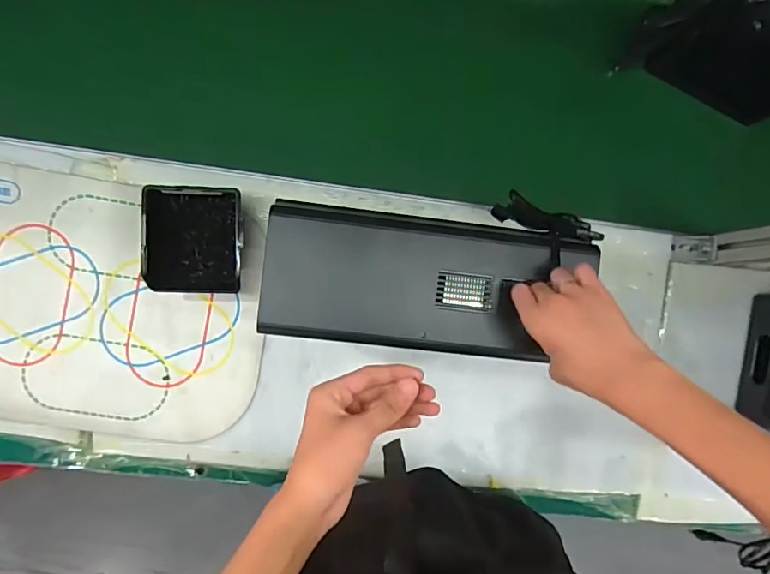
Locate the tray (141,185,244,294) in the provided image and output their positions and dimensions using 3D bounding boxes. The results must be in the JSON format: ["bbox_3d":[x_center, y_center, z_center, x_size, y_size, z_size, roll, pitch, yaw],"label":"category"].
[{"bbox_3d":[-0.245,-0.059,0.647,0.124,0.060,0.133,3,88,-4],"label":"tray"}]

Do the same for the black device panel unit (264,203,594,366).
[{"bbox_3d":[0.047,-0.009,0.517,0.336,0.040,0.152,4,91,-6],"label":"black device panel unit"}]

